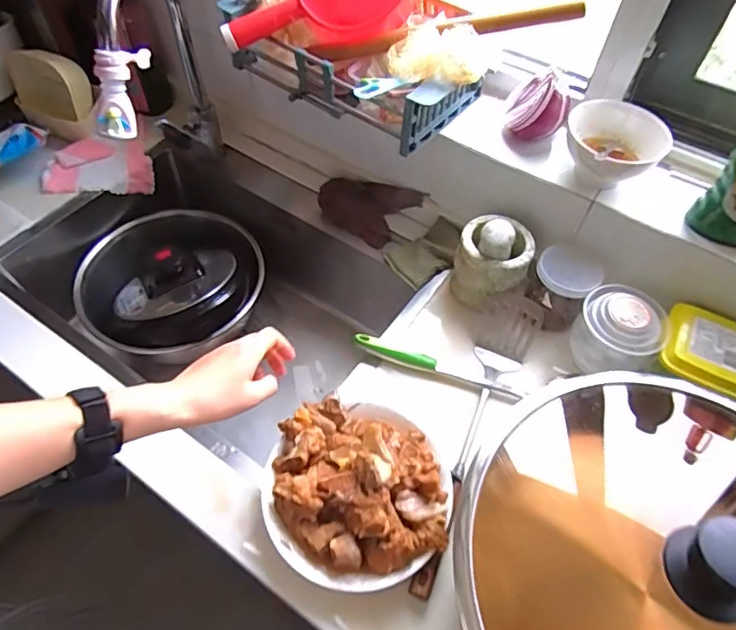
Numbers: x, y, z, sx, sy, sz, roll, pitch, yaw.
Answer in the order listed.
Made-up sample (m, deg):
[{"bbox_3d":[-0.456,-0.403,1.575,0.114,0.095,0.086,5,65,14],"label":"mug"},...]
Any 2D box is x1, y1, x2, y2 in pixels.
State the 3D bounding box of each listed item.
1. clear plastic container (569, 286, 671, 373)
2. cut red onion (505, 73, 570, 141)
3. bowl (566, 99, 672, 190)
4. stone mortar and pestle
[{"bbox_3d":[0.324,0.026,0.690,0.100,0.106,0.083,36,62,21],"label":"clear plastic container"},{"bbox_3d":[0.239,-0.293,0.731,0.077,0.078,0.061,18,57,11],"label":"cut red onion"},{"bbox_3d":[0.323,-0.226,0.694,0.121,0.068,0.109,23,58,14],"label":"bowl"},{"bbox_3d":[0.178,-0.083,0.743,0.096,0.156,0.085,26,59,16],"label":"stone mortar and pestle"}]

